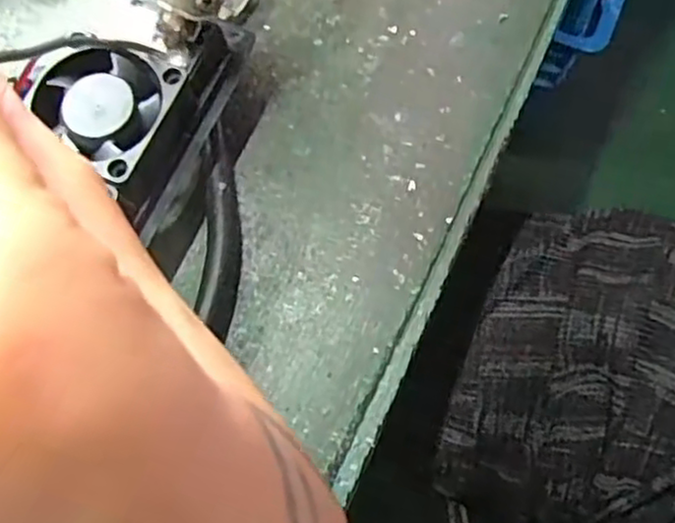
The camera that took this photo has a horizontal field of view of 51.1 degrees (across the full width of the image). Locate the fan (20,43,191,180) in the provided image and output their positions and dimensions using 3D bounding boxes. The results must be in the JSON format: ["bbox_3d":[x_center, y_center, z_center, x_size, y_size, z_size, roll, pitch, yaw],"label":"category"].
[{"bbox_3d":[-0.070,-0.048,0.206,0.039,0.009,0.040,24,69,7],"label":"fan"}]

